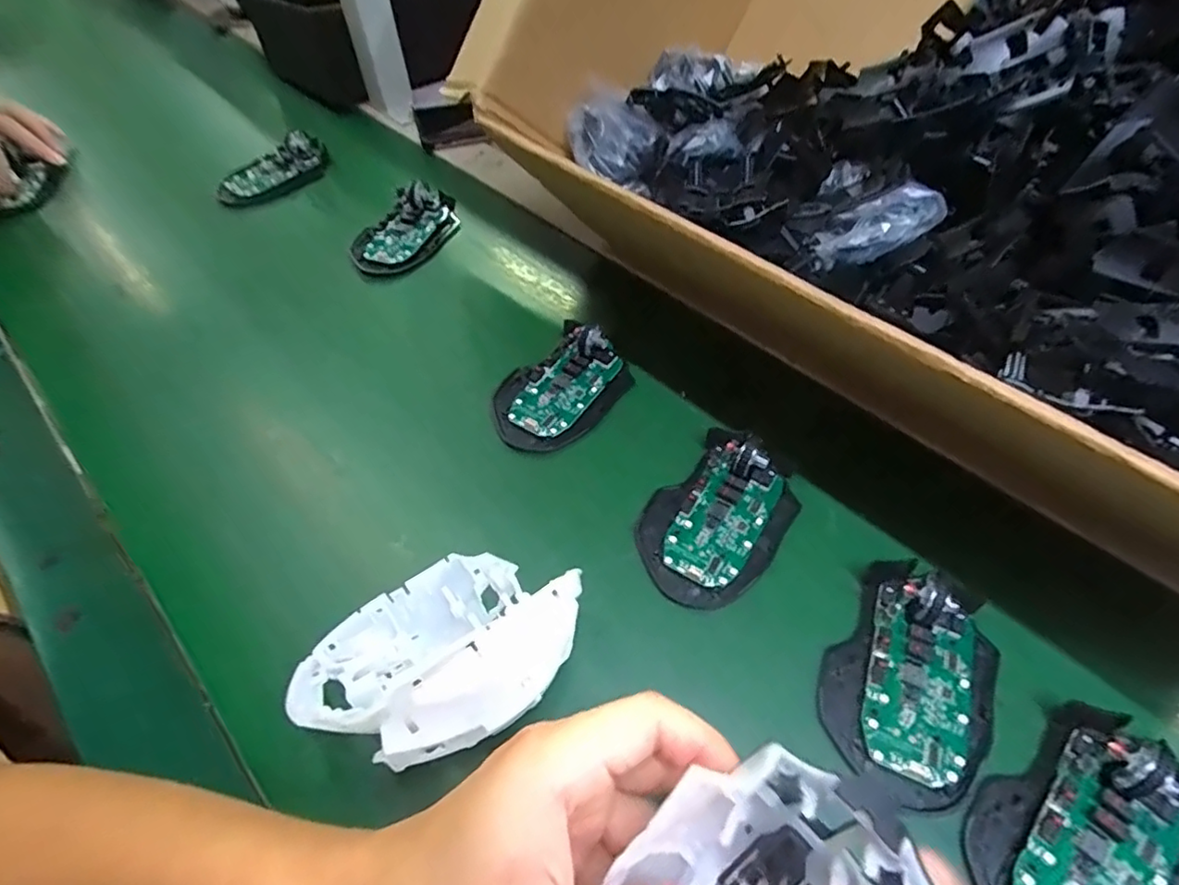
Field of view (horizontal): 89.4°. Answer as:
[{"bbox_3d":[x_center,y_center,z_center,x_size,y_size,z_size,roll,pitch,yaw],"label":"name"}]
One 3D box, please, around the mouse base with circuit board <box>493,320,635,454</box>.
[{"bbox_3d":[-0.023,-0.039,0.406,0.099,0.026,0.071,-38,61,-22],"label":"mouse base with circuit board"}]

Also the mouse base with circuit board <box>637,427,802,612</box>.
[{"bbox_3d":[0.073,0.039,0.339,0.073,0.026,0.104,28,60,20],"label":"mouse base with circuit board"}]

